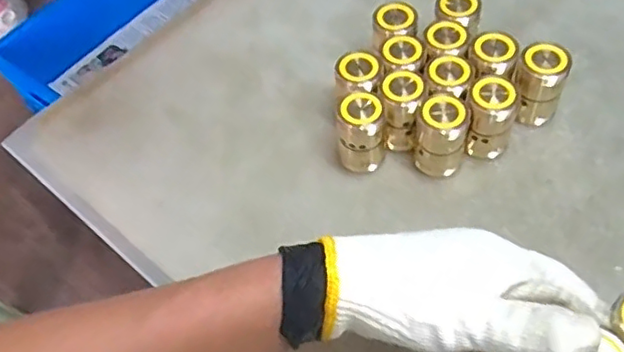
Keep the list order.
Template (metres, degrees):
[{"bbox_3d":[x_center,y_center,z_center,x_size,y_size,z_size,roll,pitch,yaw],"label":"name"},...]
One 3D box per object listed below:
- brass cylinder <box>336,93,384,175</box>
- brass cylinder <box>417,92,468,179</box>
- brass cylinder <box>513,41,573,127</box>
[{"bbox_3d":[0.039,-0.032,0.479,0.034,0.068,0.029,0,56,5],"label":"brass cylinder"},{"bbox_3d":[0.101,-0.029,0.470,0.033,0.069,0.030,8,57,10],"label":"brass cylinder"},{"bbox_3d":[0.184,-0.076,0.484,0.037,0.058,0.031,30,64,22],"label":"brass cylinder"}]

